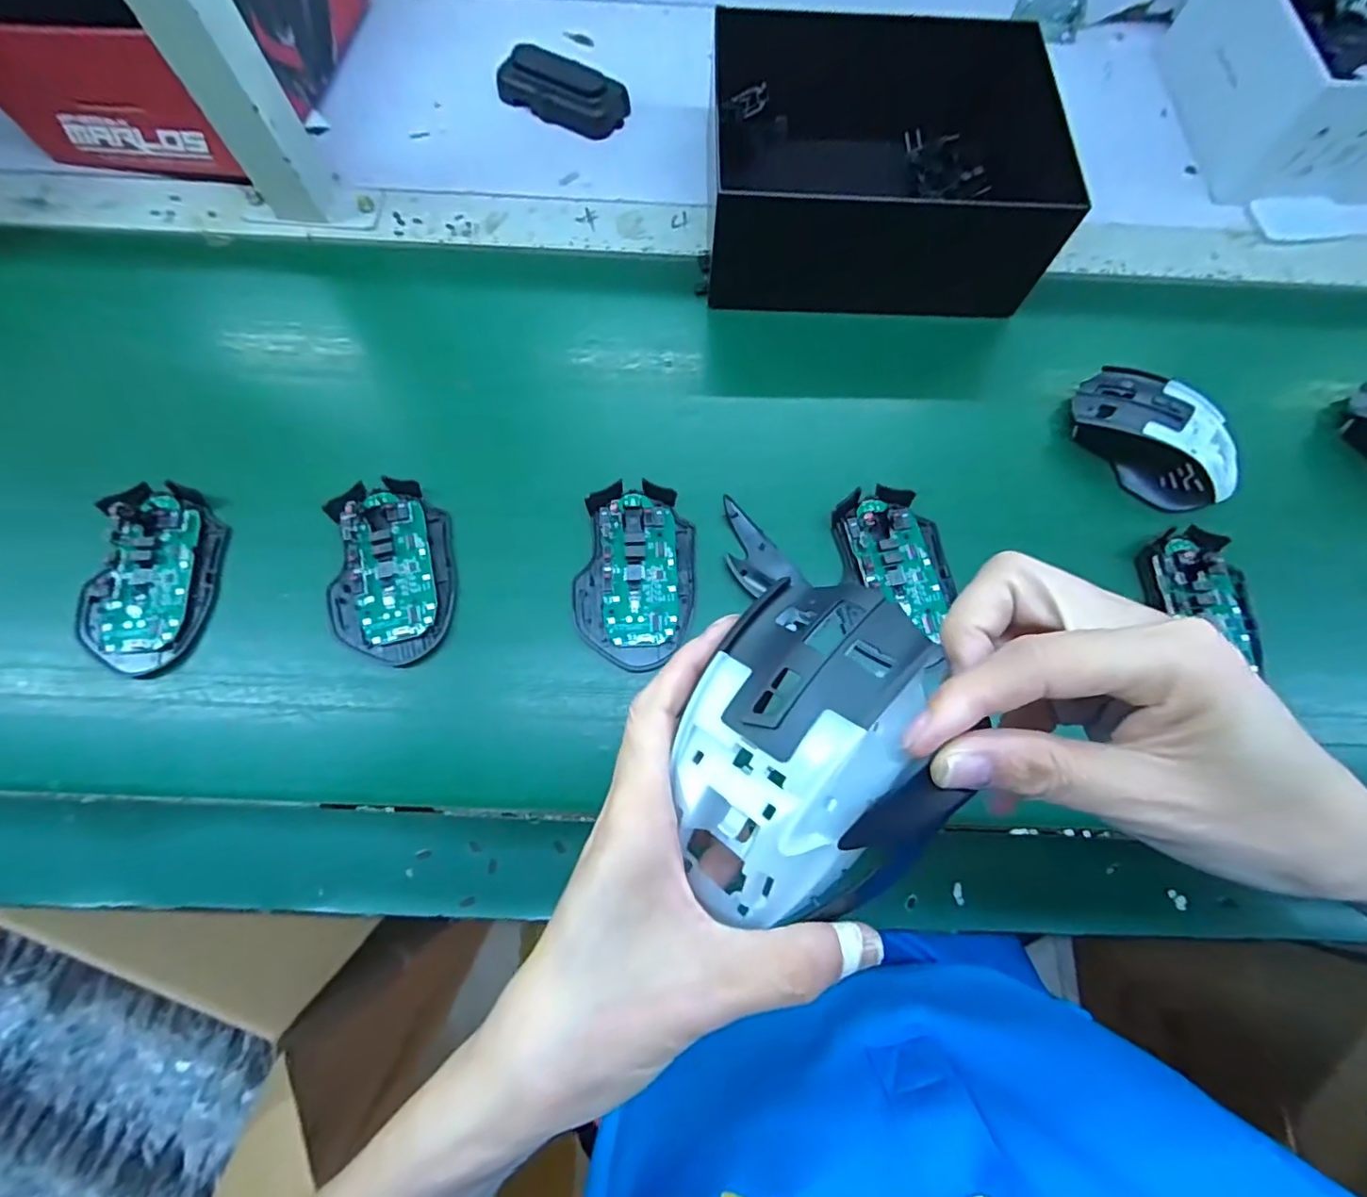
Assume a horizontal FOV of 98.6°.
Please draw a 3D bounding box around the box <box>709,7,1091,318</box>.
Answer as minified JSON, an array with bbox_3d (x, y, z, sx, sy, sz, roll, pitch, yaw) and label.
[{"bbox_3d":[0.134,-0.318,0.424,0.218,0.084,0.207,0,73,-2],"label":"box"}]

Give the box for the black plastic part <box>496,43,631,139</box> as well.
[{"bbox_3d":[-0.099,-0.409,0.476,0.101,0.026,0.042,19,73,4],"label":"black plastic part"}]

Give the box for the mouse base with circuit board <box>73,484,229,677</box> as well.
[{"bbox_3d":[-0.313,-0.014,0.345,0.063,0.021,0.112,6,73,-1],"label":"mouse base with circuit board"}]

